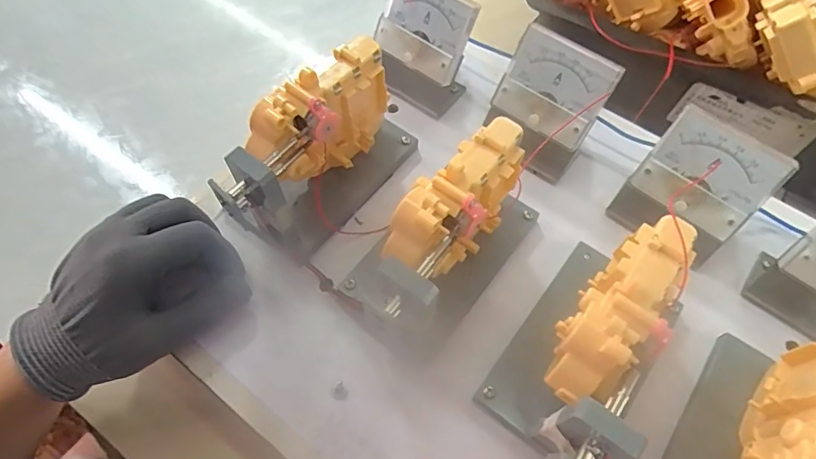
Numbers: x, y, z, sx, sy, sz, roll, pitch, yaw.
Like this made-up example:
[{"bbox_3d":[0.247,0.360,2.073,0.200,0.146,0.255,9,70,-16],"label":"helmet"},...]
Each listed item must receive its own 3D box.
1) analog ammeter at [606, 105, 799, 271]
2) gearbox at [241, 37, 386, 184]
[{"bbox_3d":[0.168,-0.023,0.296,0.065,0.070,0.039,40,68,18],"label":"analog ammeter"},{"bbox_3d":[-0.048,-0.062,0.298,0.088,0.071,0.029,-40,70,-20],"label":"gearbox"}]

